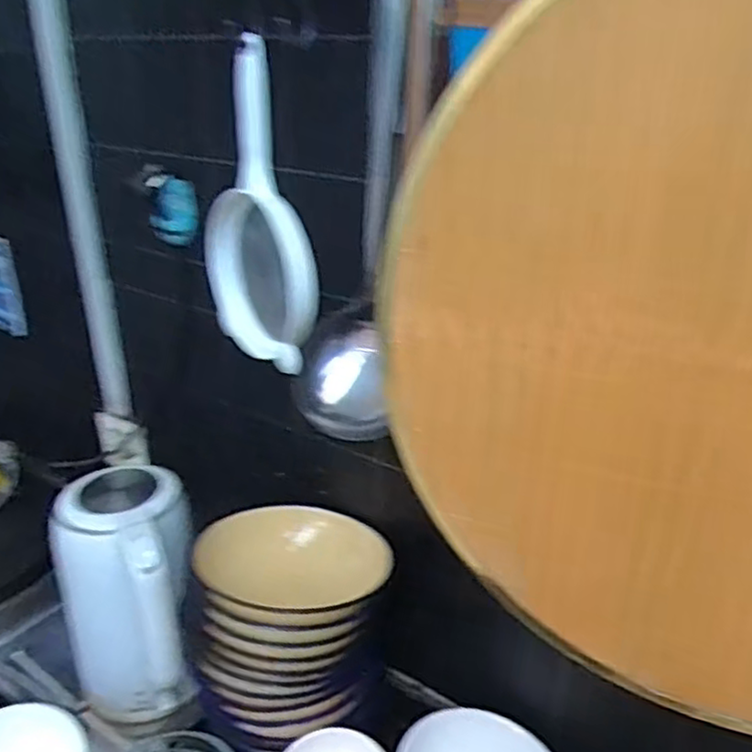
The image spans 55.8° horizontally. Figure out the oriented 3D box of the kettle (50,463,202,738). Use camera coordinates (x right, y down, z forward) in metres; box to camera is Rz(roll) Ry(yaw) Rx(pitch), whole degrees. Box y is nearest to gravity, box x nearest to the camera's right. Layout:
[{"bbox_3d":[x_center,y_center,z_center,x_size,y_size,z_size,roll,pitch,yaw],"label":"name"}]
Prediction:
[{"bbox_3d":[-0.270,0.266,0.805,0.144,0.276,0.181,-13,28,-26],"label":"kettle"}]

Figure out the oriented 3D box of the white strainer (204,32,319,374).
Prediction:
[{"bbox_3d":[-0.085,-0.112,0.506,0.040,0.201,0.124,-13,28,-26],"label":"white strainer"}]

